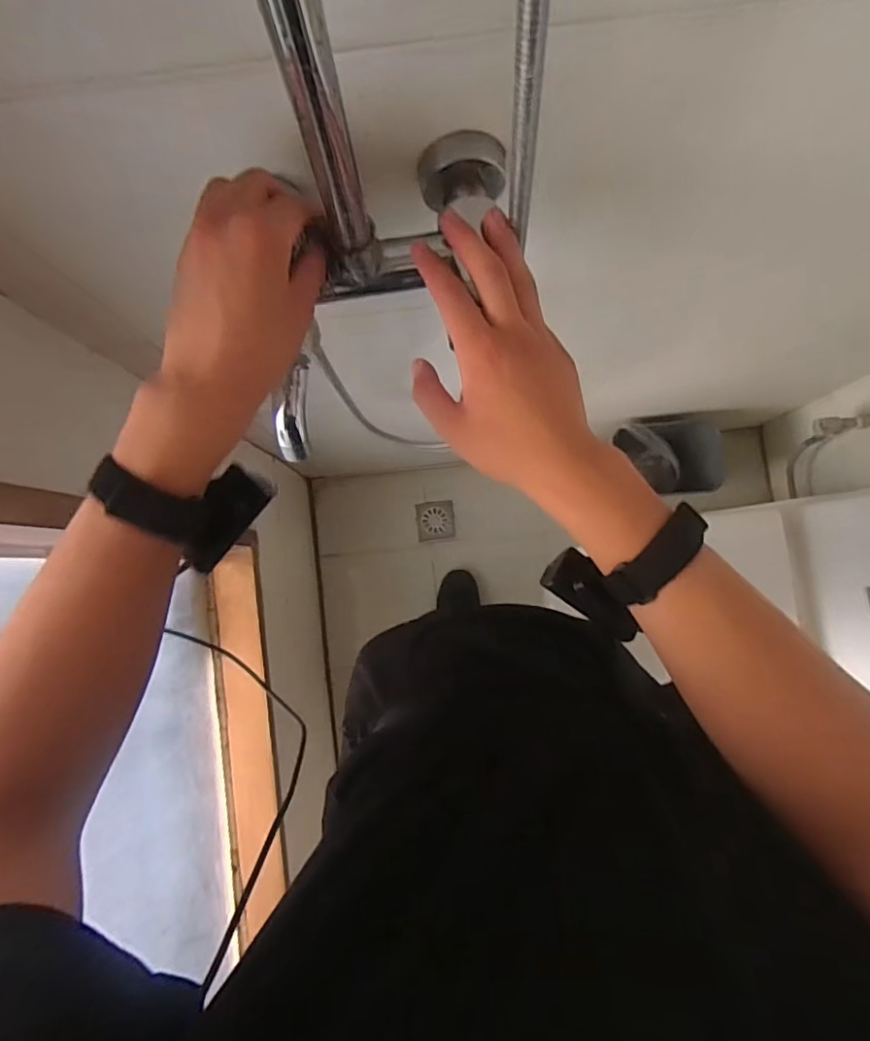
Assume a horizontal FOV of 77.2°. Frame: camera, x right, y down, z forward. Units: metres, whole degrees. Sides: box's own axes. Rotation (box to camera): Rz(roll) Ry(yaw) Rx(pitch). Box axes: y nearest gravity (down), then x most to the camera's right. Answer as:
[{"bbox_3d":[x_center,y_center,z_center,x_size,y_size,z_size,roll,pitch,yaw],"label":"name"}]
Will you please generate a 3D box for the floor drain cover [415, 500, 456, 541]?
[{"bbox_3d":[0.003,0.000,1.447,0.101,0.010,0.101,-5,88,1],"label":"floor drain cover"}]

